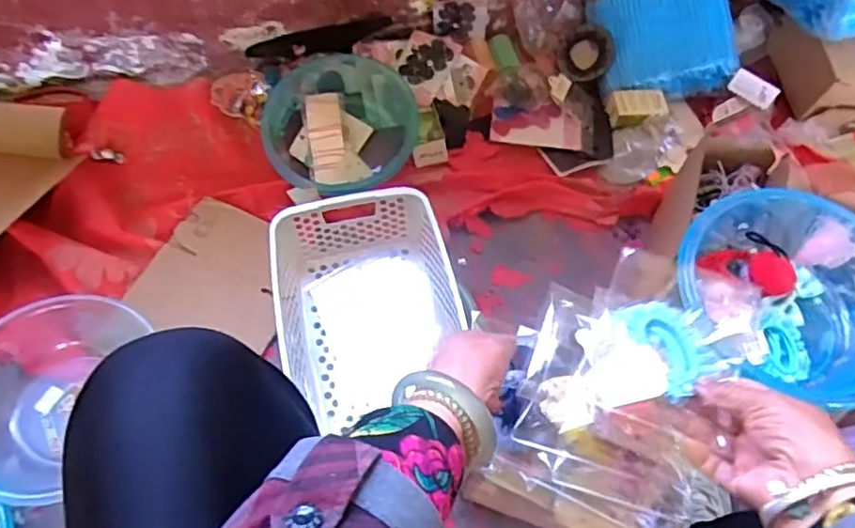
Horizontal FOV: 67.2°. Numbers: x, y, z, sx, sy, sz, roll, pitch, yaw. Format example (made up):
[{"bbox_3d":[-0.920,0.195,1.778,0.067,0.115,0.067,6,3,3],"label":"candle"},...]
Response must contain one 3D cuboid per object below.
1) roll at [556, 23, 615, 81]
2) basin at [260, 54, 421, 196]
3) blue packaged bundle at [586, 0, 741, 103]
[{"bbox_3d":[0.255,-0.345,1.044,0.091,0.019,0.091,-2,86,35],"label":"roll"},{"bbox_3d":[-0.144,-0.215,0.969,0.219,0.072,0.251,-25,66,-16],"label":"basin"},{"bbox_3d":[0.384,-0.375,1.052,0.219,0.059,0.199,-8,81,0],"label":"blue packaged bundle"}]

